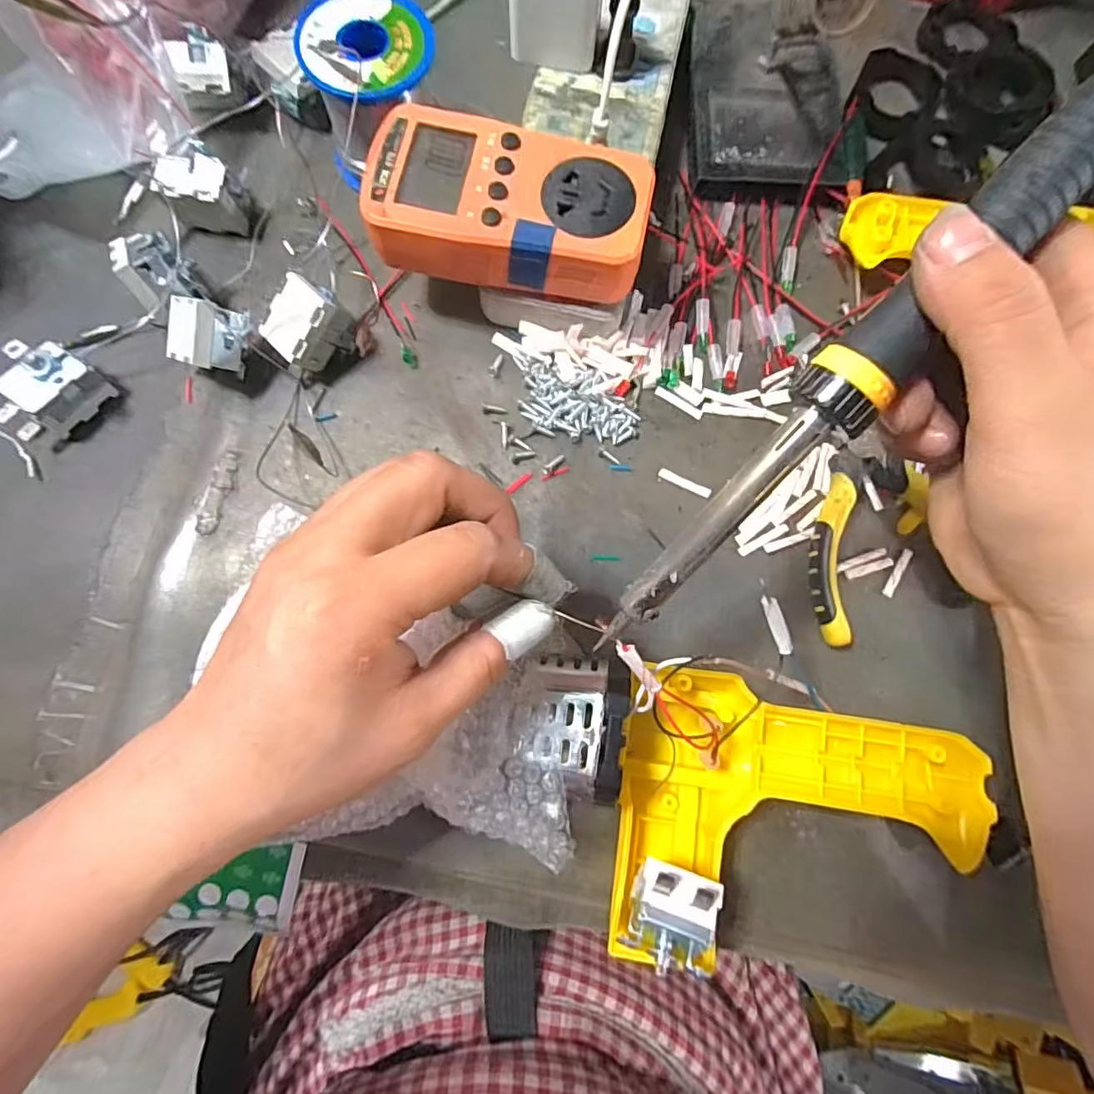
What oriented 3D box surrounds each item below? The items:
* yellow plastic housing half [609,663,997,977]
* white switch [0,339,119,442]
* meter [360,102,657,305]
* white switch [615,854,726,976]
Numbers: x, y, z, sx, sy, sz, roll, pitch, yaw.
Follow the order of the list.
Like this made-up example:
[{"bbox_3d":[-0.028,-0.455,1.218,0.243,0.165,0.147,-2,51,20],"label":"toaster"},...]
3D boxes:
[{"bbox_3d":[0.105,0.117,0.241,0.143,0.042,0.111,7,80,0],"label":"yellow plastic housing half"},{"bbox_3d":[-0.248,-0.076,0.273,0.028,0.030,0.045,35,81,4],"label":"white switch"},{"bbox_3d":[-0.017,-0.159,0.260,0.124,0.032,0.065,8,78,0],"label":"meter"},{"bbox_3d":[0.047,0.142,0.210,0.033,0.016,0.037,20,78,2],"label":"white switch"}]

